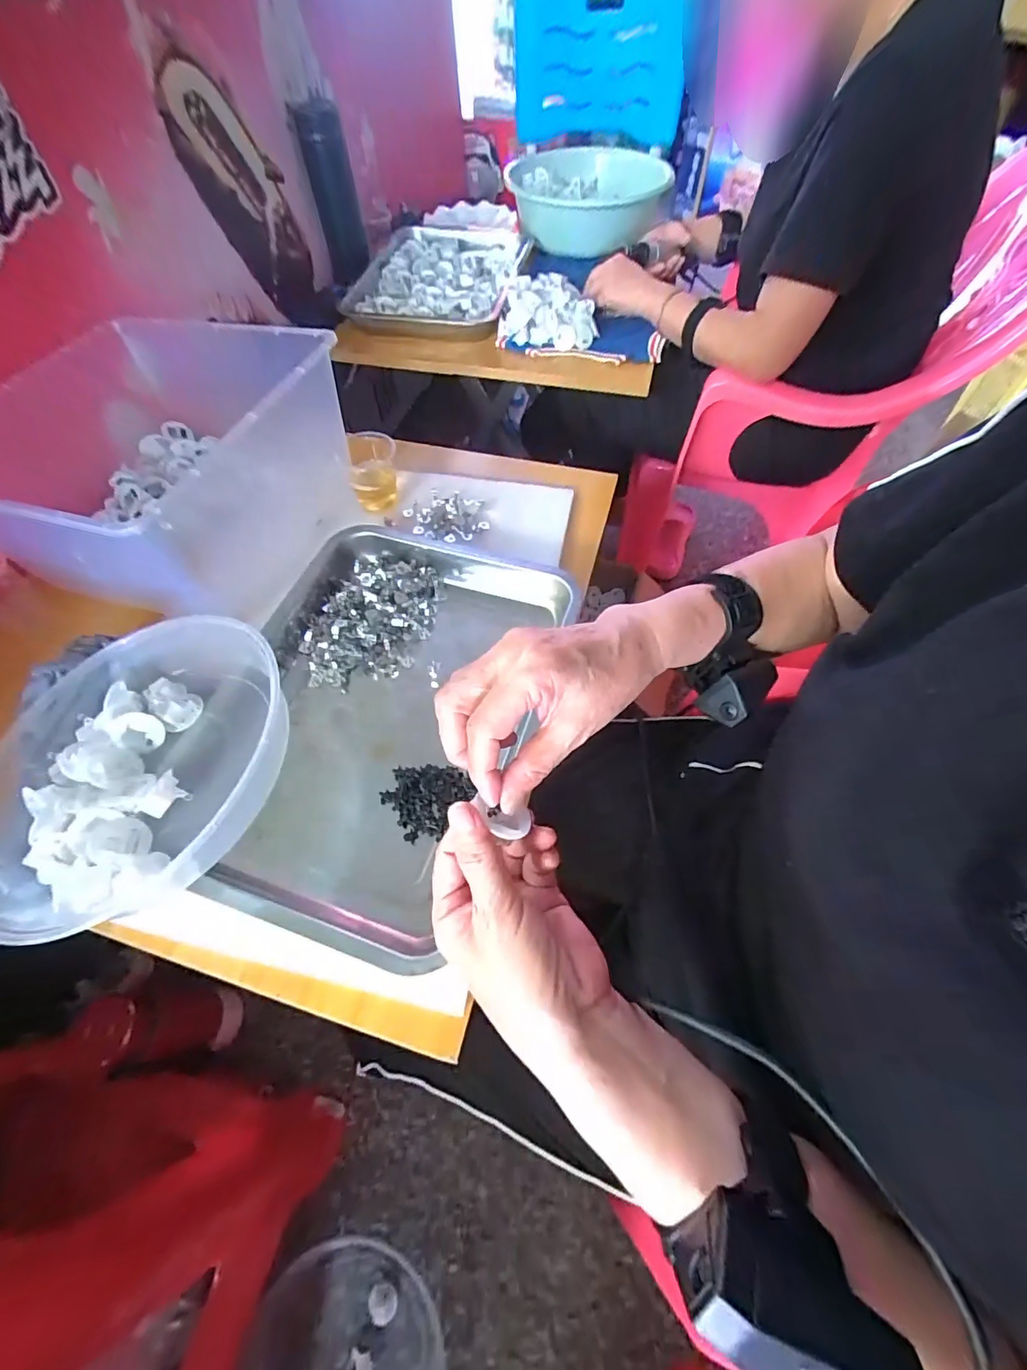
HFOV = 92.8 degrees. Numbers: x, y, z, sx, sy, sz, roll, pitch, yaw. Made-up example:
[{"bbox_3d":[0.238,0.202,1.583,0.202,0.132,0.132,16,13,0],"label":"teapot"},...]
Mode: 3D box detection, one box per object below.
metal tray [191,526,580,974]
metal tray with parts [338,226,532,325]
[{"bbox_3d":[-0.124,0.008,0.428,0.265,0.042,0.355,20,62,10],"label":"metal tray"},{"bbox_3d":[-0.117,-0.660,0.798,0.253,0.050,0.293,13,59,8],"label":"metal tray with parts"}]

